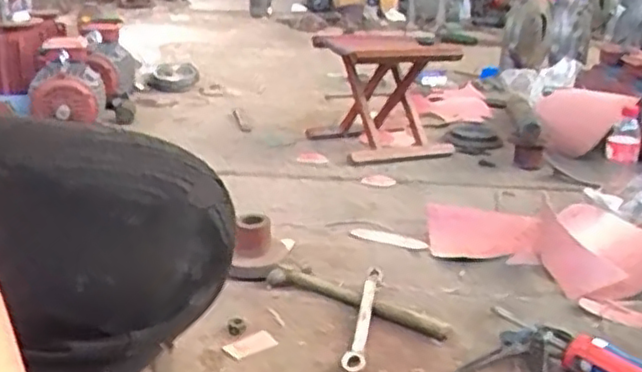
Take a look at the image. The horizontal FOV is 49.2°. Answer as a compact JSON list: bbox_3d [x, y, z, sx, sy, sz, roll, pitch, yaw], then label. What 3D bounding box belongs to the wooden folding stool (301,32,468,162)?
[{"bbox_3d":[0.156,-0.238,1.805,0.380,0.274,0.331,3,20,4],"label":"wooden folding stool"}]

